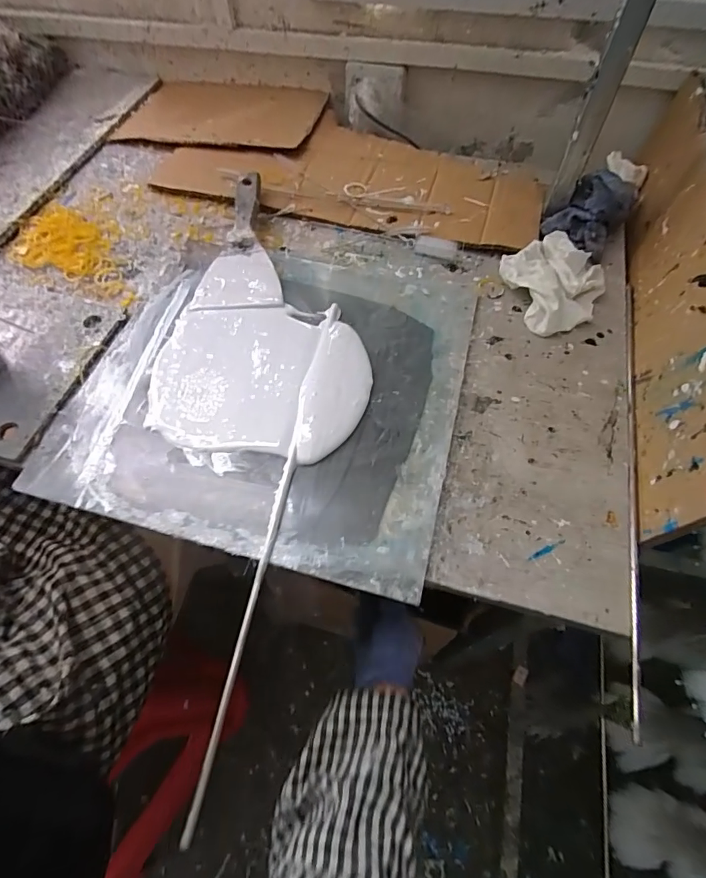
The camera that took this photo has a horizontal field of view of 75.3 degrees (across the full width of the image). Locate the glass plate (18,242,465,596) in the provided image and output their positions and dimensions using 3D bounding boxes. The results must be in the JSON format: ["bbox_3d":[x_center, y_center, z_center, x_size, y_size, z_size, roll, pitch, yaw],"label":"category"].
[{"bbox_3d":[-0.071,-0.066,0.448,0.347,0.010,0.357,13,64,7],"label":"glass plate"}]

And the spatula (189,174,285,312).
[{"bbox_3d":[-0.130,-0.228,0.526,0.096,0.029,0.188,-2,63,0],"label":"spatula"}]

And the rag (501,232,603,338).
[{"bbox_3d":[0.220,-0.173,0.498,0.099,0.032,0.116,-18,64,-8],"label":"rag"}]

